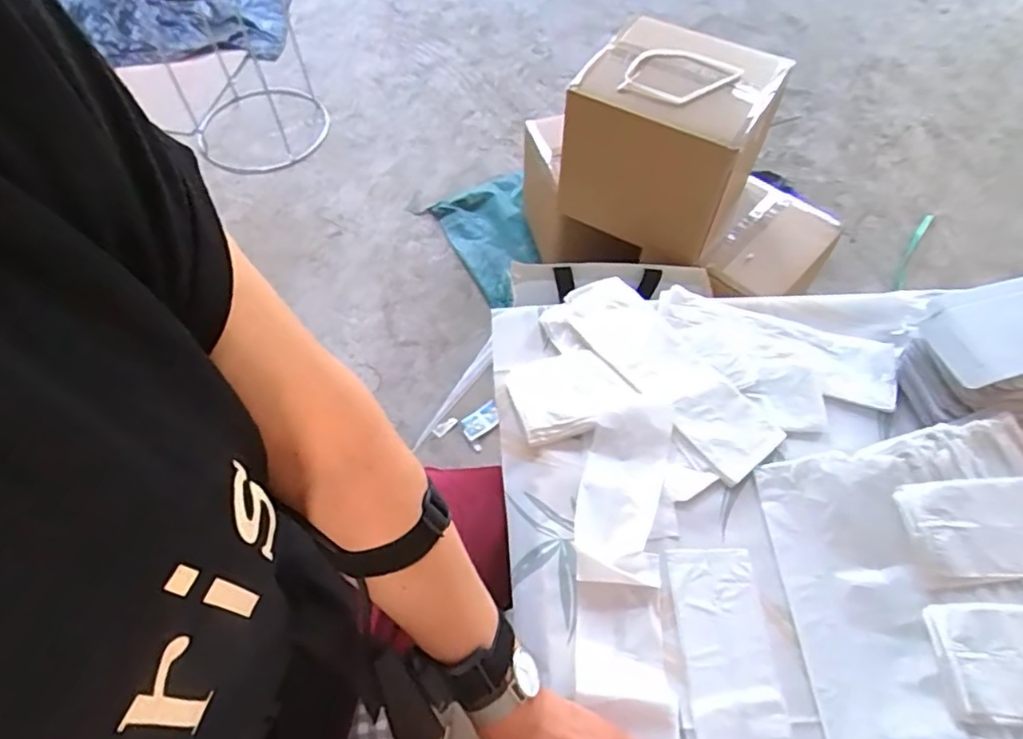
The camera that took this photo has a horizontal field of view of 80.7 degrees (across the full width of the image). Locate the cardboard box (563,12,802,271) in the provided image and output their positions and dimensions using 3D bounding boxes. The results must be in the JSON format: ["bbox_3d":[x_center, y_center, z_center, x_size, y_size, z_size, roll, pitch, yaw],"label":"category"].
[{"bbox_3d":[0.282,-0.401,1.063,0.282,0.288,0.266,34,64,19],"label":"cardboard box"}]

